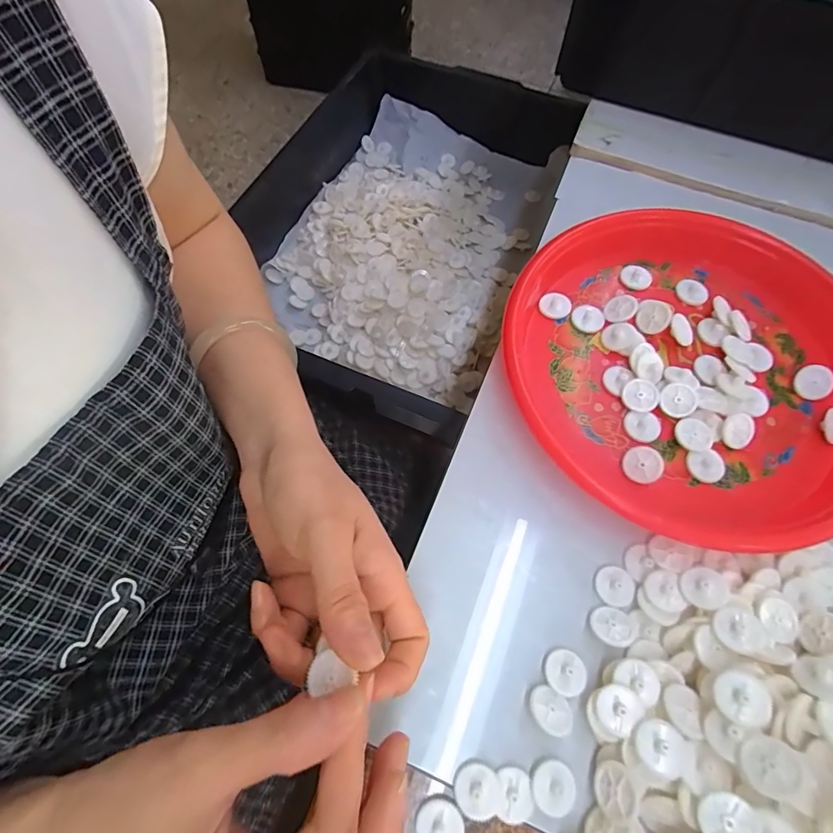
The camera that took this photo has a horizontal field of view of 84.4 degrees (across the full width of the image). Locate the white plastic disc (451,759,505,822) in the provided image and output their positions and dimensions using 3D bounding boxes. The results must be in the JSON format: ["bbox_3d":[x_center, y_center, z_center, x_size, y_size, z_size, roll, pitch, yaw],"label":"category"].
[{"bbox_3d":[0.029,0.175,0.215,0.023,0.005,0.021,0,67,-1],"label":"white plastic disc"}]

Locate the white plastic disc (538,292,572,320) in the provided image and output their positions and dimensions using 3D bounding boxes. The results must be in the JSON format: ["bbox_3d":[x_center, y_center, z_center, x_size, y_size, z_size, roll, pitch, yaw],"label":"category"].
[{"bbox_3d":[0.099,-0.080,0.327,0.021,0.004,0.022,0,67,-1],"label":"white plastic disc"}]

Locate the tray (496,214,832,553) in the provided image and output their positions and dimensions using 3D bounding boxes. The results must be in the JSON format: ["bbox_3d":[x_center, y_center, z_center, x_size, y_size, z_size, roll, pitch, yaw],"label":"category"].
[{"bbox_3d":[0.177,-0.032,0.292,0.237,0.029,0.224,26,69,10],"label":"tray"}]

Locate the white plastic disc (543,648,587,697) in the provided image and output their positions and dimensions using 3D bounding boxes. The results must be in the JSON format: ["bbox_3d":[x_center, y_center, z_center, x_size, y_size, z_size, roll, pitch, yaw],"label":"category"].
[{"bbox_3d":[0.076,0.131,0.235,0.021,0.005,0.020,0,67,-1],"label":"white plastic disc"}]

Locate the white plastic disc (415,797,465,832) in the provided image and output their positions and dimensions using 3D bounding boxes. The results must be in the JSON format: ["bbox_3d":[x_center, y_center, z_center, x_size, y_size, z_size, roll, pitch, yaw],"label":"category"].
[{"bbox_3d":[0.011,0.187,0.209,0.021,0.004,0.021,0,67,-1],"label":"white plastic disc"}]

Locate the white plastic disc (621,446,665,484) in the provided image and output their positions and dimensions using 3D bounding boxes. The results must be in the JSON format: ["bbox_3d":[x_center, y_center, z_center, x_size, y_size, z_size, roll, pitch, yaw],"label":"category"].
[{"bbox_3d":[0.135,0.029,0.274,0.022,0.004,0.022,-1,87,21],"label":"white plastic disc"}]

